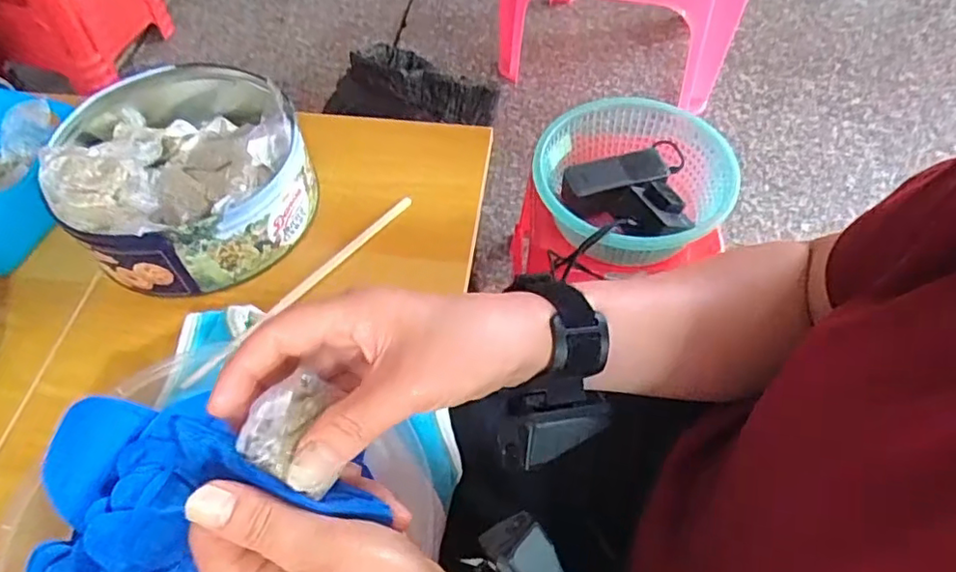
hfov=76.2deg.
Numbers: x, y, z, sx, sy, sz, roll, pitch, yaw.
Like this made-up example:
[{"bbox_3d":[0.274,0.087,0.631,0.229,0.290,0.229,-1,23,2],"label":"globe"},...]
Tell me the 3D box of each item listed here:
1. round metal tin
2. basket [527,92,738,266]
[{"bbox_3d":[-0.236,-0.093,0.498,0.177,0.079,0.189,0,56,0],"label":"round metal tin"},{"bbox_3d":[0.192,-0.127,0.779,0.240,0.079,0.226,4,56,4],"label":"basket"}]

